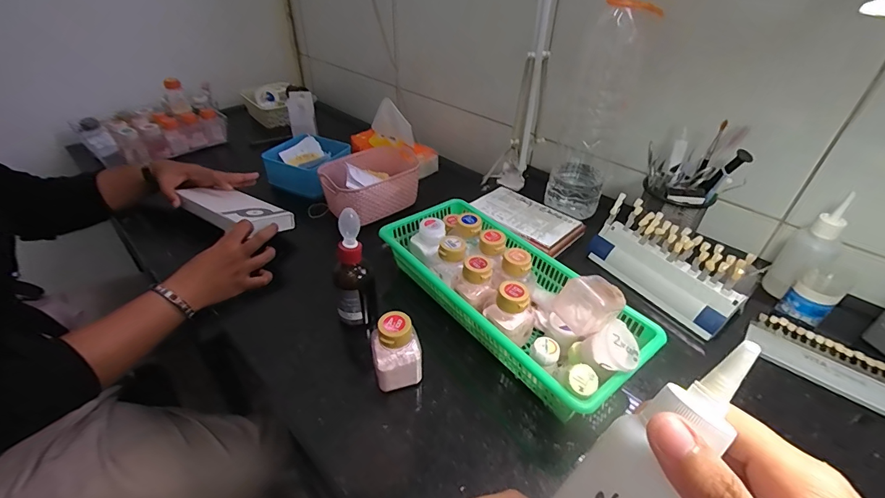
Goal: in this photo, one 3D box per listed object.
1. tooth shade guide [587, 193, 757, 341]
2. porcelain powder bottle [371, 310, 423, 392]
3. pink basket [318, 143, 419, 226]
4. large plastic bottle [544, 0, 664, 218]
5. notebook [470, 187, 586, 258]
[{"bbox_3d":[0.269,0.017,0.489,0.028,0.092,0.178,22,17,-46],"label":"tooth shade guide"},{"bbox_3d":[-0.042,0.095,0.370,0.041,0.077,0.038,-9,39,-13],"label":"porcelain powder bottle"},{"bbox_3d":[-0.120,-0.127,0.739,0.121,0.074,0.196,32,47,33],"label":"pink basket"},{"bbox_3d":[0.225,-0.194,0.592,0.088,0.295,0.080,14,40,16],"label":"large plastic bottle"},{"bbox_3d":[0.121,-0.044,0.590,0.089,0.021,0.147,-30,48,-33],"label":"notebook"}]

